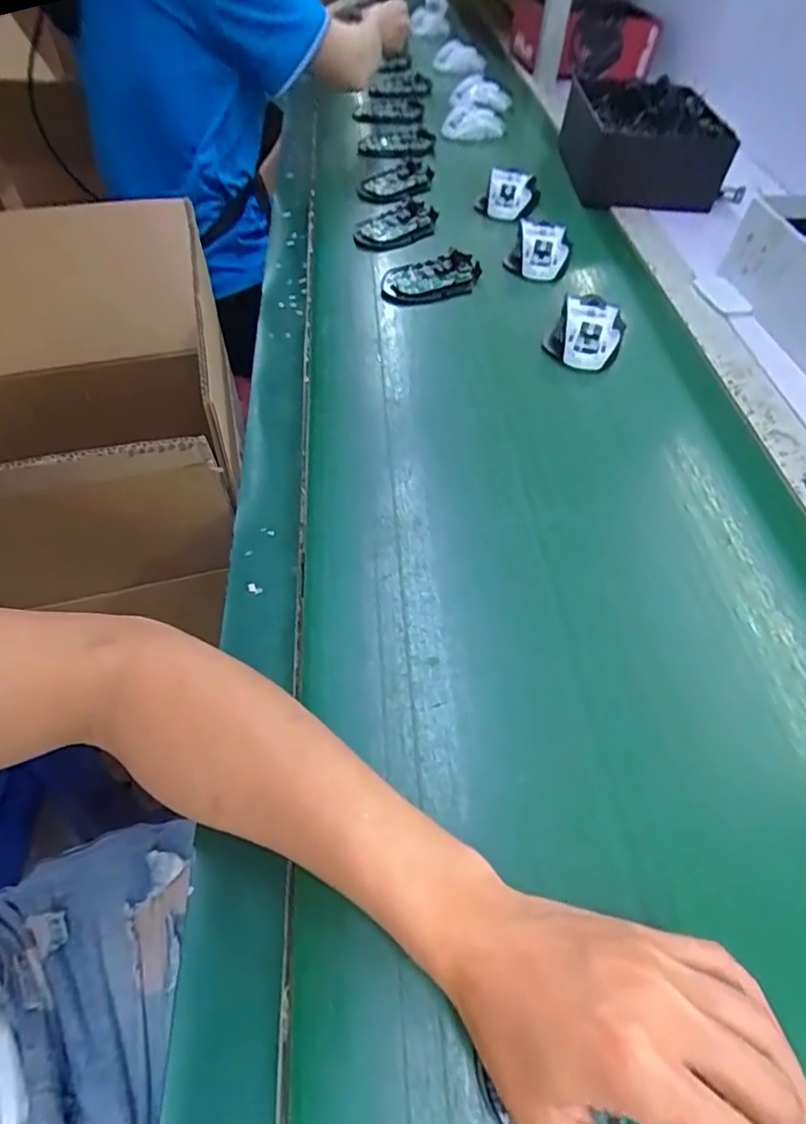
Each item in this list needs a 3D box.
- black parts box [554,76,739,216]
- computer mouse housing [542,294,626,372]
[{"bbox_3d":[0.337,-0.620,0.857,0.204,0.082,0.241,1,53,-1],"label":"black parts box"},{"bbox_3d":[0.184,-0.234,0.592,0.073,0.037,0.075,21,55,14],"label":"computer mouse housing"}]

